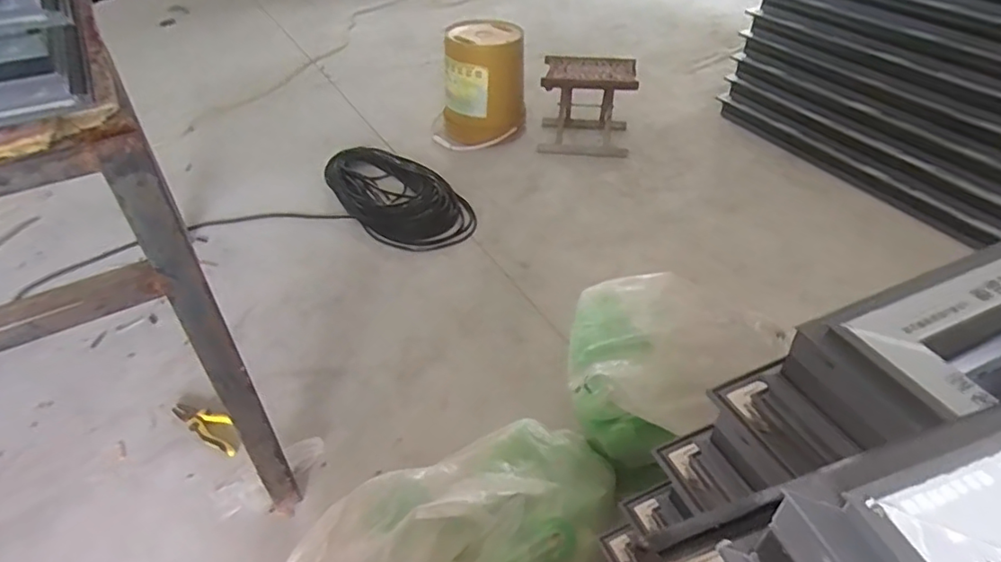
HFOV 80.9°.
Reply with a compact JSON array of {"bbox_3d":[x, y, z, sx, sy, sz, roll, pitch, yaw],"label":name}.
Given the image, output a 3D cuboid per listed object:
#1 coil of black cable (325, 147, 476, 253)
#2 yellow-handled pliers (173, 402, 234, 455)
[{"bbox_3d":[-0.330,-0.276,1.837,0.306,0.070,0.569,-27,48,-27],"label":"coil of black cable"},{"bbox_3d":[-0.591,0.290,1.195,0.190,0.032,0.059,24,47,25],"label":"yellow-handled pliers"}]

